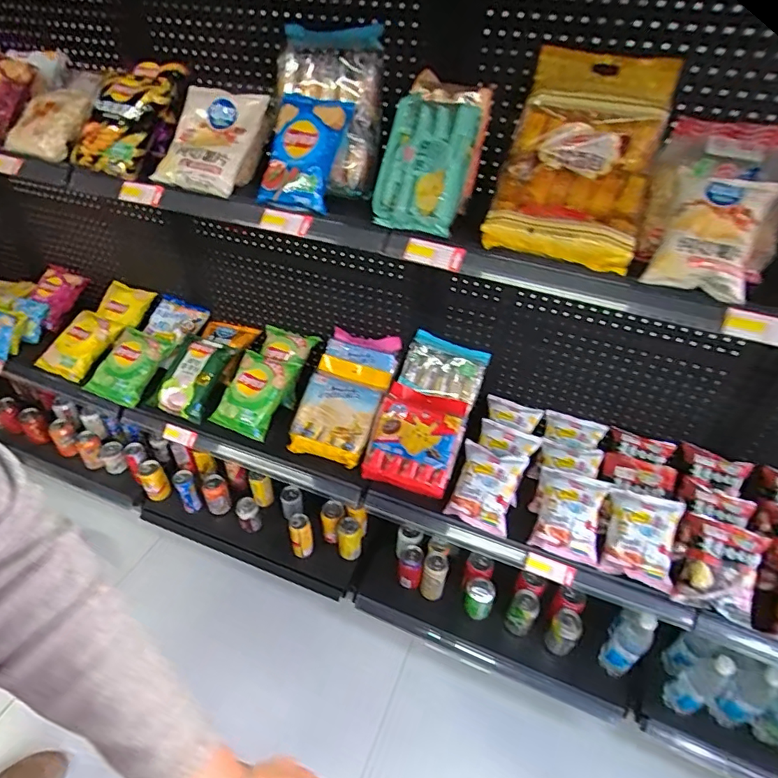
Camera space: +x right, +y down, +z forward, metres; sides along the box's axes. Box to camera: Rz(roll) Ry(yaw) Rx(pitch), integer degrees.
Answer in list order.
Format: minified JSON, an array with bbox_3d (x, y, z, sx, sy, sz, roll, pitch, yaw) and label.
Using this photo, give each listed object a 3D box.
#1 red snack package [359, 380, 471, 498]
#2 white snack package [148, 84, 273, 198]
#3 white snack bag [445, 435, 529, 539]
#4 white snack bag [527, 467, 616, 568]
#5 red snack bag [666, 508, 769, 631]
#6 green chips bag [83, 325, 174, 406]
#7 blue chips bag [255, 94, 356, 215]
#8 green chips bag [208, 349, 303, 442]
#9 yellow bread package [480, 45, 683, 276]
[{"bbox_3d":[0.065,0.116,1.142,0.192,0.061,0.237,16,73,12],"label":"red snack package"},{"bbox_3d":[-0.341,-0.477,0.941,0.171,0.043,0.225,11,70,7],"label":"white snack package"},{"bbox_3d":[0.209,0.215,1.071,0.134,0.041,0.172,17,83,16],"label":"white snack bag"},{"bbox_3d":[0.378,0.262,1.031,0.137,0.043,0.172,15,78,13],"label":"white snack bag"},{"bbox_3d":[0.636,0.346,0.959,0.141,0.059,0.178,15,70,34],"label":"red snack bag"},{"bbox_3d":[-0.704,-0.063,1.339,0.166,0.036,0.213,21,65,5],"label":"green chips bag"},{"bbox_3d":[-0.151,-0.412,0.862,0.133,0.190,0.047,15,7,16],"label":"blue chips bag"},{"bbox_3d":[-0.348,0.011,1.269,0.161,0.049,0.220,17,73,12],"label":"green chips bag"},{"bbox_3d":[0.302,-0.363,0.785,0.230,0.085,0.336,16,80,15],"label":"yellow bread package"}]

